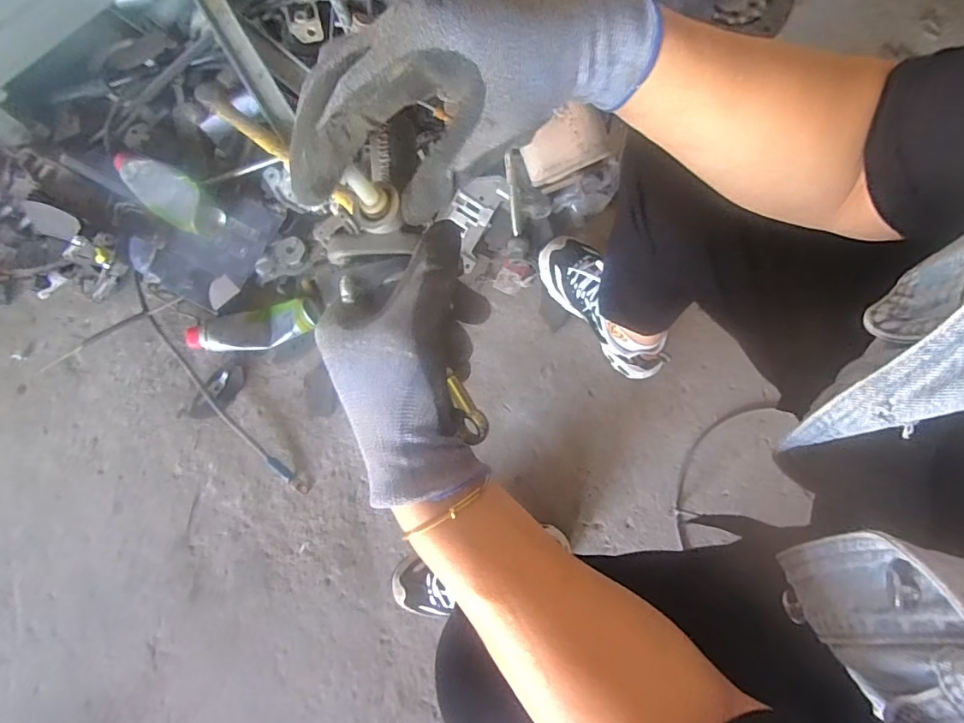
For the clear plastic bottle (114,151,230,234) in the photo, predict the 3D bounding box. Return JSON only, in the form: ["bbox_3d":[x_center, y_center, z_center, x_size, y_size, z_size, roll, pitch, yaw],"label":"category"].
[{"bbox_3d":[-0.494,-0.266,0.772,0.207,0.051,0.073,33,82,4],"label":"clear plastic bottle"}]

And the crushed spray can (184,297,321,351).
[{"bbox_3d":[-0.368,-0.054,0.805,0.208,0.045,0.072,-12,82,-3],"label":"crushed spray can"}]

